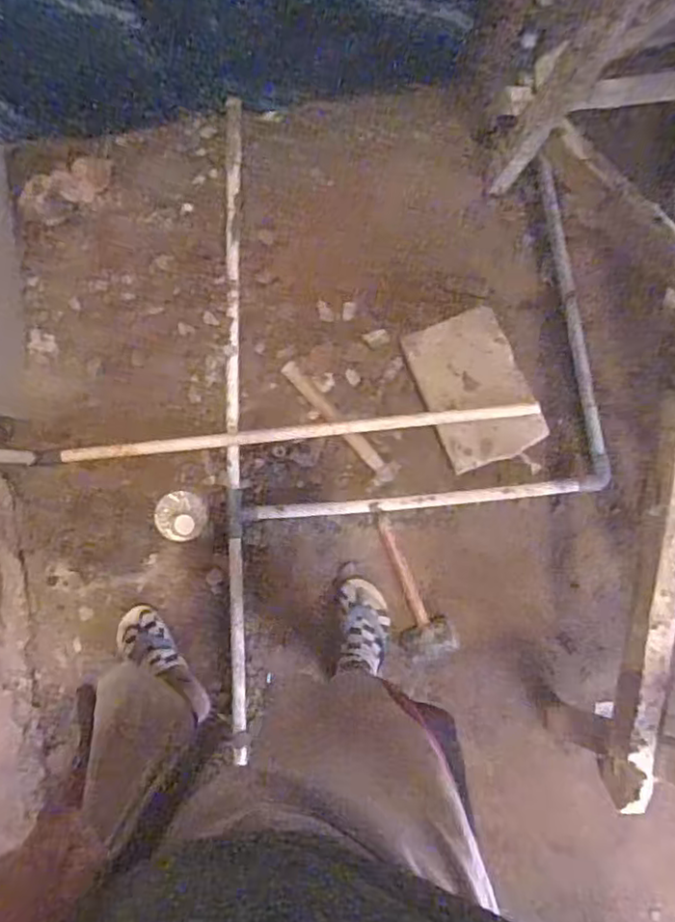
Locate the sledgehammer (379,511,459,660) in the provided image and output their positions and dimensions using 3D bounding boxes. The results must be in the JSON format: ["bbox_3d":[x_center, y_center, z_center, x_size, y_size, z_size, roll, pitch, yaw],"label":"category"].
[{"bbox_3d":[0.146,0.253,1.337,0.103,0.050,0.308,-19,75,1],"label":"sledgehammer"}]

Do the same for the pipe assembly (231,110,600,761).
[{"bbox_3d":[0.148,-0.126,1.319,0.762,0.047,1.210,-2,86,2],"label":"pipe assembly"}]

